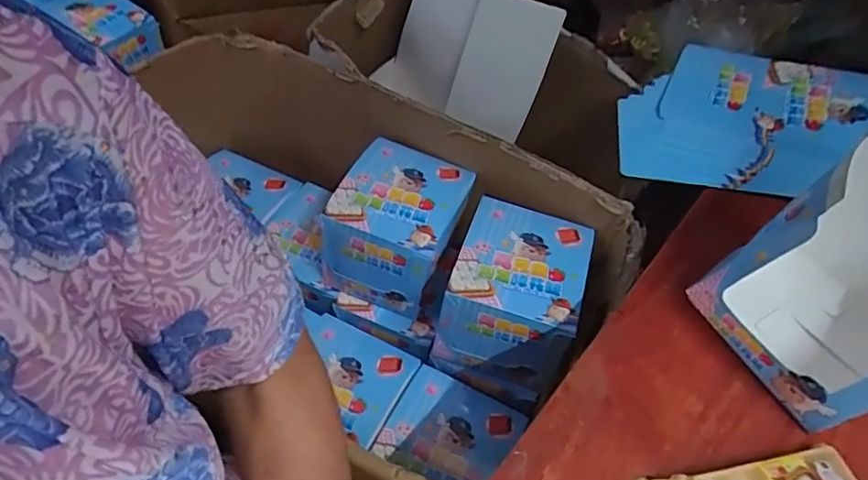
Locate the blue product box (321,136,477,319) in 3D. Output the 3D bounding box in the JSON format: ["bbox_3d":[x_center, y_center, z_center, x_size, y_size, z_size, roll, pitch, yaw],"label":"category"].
[{"bbox_3d":[-0.046,-0.019,0.730,0.146,0.135,0.166,20,49,8],"label":"blue product box"}]

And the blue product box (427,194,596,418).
[{"bbox_3d":[0.095,0.072,0.683,0.152,0.162,0.174,23,49,11],"label":"blue product box"}]

